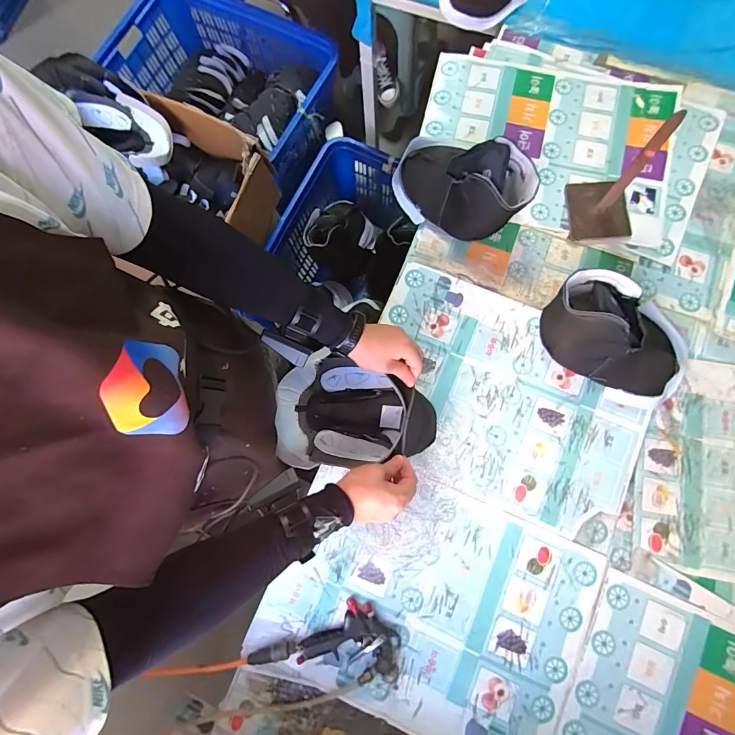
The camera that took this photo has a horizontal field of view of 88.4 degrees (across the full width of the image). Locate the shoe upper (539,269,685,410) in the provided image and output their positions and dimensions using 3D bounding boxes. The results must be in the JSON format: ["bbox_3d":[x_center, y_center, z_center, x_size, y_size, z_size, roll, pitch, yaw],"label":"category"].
[{"bbox_3d":[0.454,-0.051,0.676,0.258,0.136,0.198,13,79,4],"label":"shoe upper"}]

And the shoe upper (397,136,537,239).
[{"bbox_3d":[0.184,-0.376,0.743,0.266,0.132,0.168,24,80,6],"label":"shoe upper"}]

